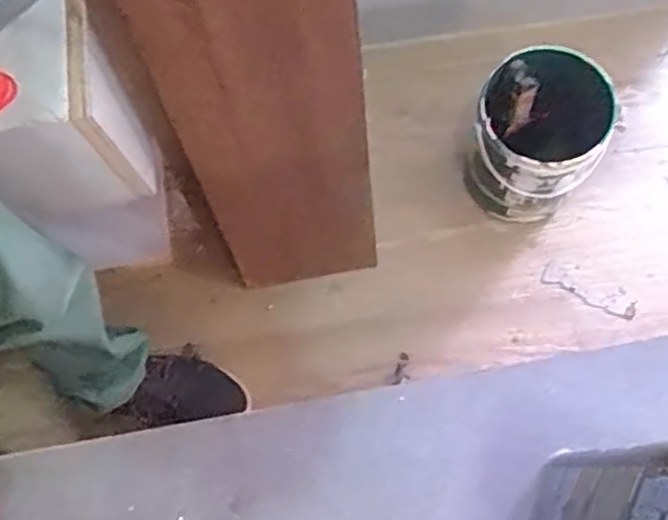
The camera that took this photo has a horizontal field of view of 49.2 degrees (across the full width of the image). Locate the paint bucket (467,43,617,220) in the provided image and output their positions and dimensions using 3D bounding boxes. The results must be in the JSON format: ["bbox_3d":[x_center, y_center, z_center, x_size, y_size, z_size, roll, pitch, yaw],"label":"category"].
[{"bbox_3d":[0.297,-0.172,1.099,0.168,0.243,0.180,-1,71,2],"label":"paint bucket"}]

